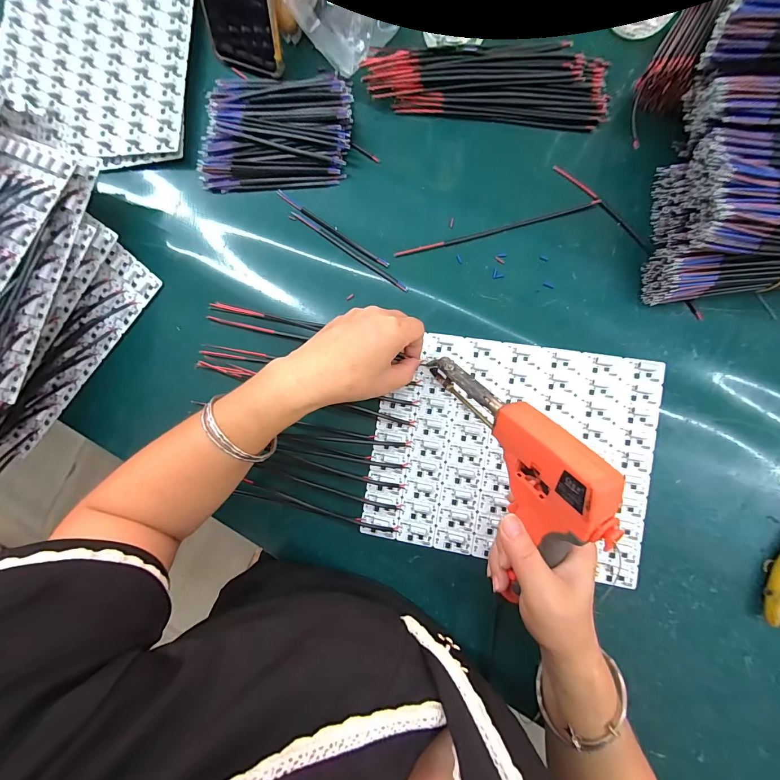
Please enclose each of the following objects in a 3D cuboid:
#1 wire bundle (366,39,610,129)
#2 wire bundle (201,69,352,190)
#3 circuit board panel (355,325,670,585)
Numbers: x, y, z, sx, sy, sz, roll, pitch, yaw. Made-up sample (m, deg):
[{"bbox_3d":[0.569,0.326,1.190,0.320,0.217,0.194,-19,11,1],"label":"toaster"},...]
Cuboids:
[{"bbox_3d":[0.089,-0.295,0.339,0.223,0.025,0.059,11,89,7],"label":"wire bundle"},{"bbox_3d":[-0.115,-0.267,0.363,0.153,0.024,0.113,2,88,7],"label":"wire bundle"},{"bbox_3d":[0.107,0.056,0.325,0.243,0.007,0.195,9,88,7],"label":"circuit board panel"}]

